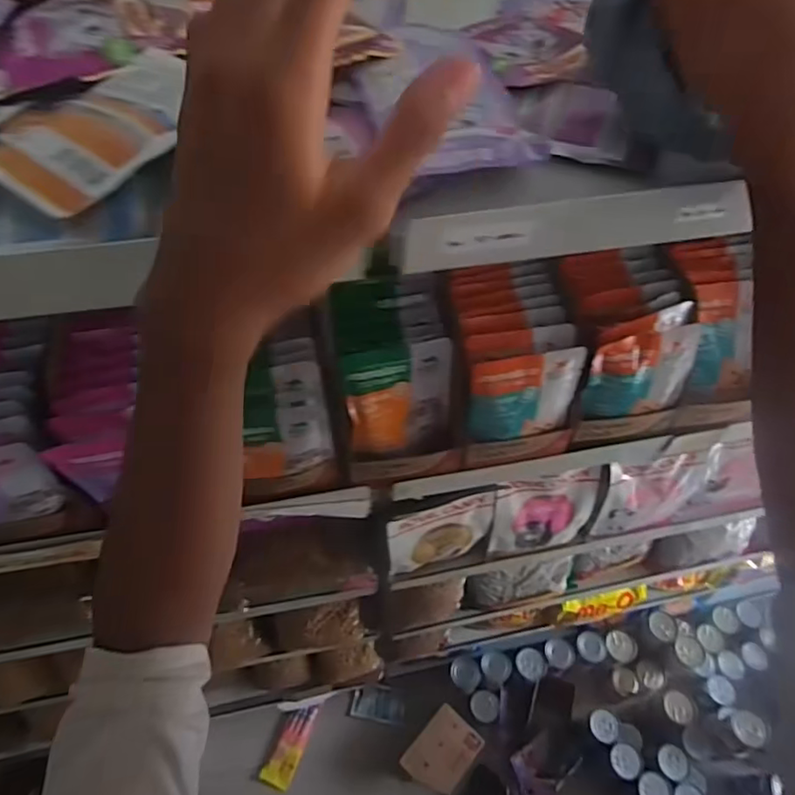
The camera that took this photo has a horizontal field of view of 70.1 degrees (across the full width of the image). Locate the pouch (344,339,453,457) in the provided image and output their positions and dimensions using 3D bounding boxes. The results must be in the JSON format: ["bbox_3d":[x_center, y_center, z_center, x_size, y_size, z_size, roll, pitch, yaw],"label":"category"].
[{"bbox_3d":[-0.002,0.004,0.481,0.081,0.106,0.018,-13,37,-14],"label":"pouch"}]

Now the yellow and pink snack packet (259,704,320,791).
[{"bbox_3d":[-0.277,0.891,1.464,0.073,0.026,0.198,18,56,11],"label":"yellow and pink snack packet"}]

